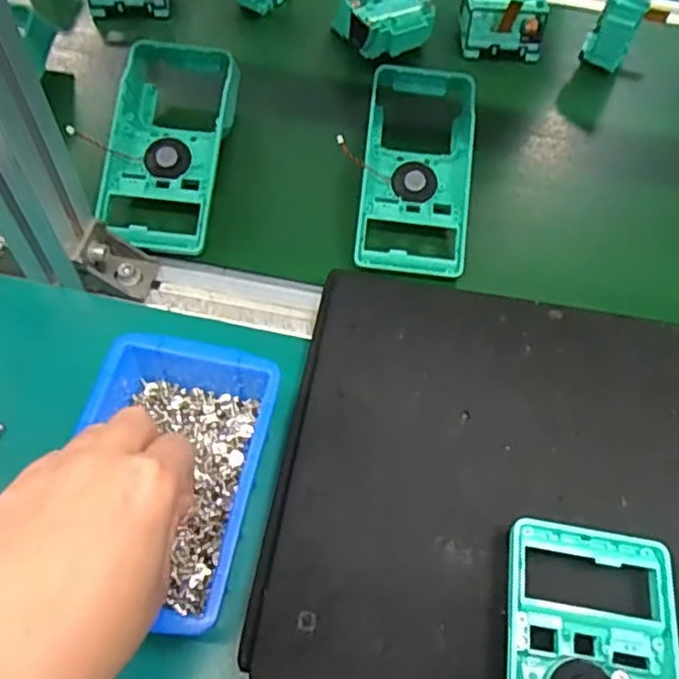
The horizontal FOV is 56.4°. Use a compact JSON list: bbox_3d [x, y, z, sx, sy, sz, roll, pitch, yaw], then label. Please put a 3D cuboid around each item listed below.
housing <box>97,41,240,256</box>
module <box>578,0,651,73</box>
[{"bbox_3d":[-0.123,-0.146,0.482,0.098,0.049,0.175,3,61,-2],"label":"housing"},{"bbox_3d":[0.253,-0.292,0.572,0.046,0.068,0.064,24,62,10],"label":"module"}]

